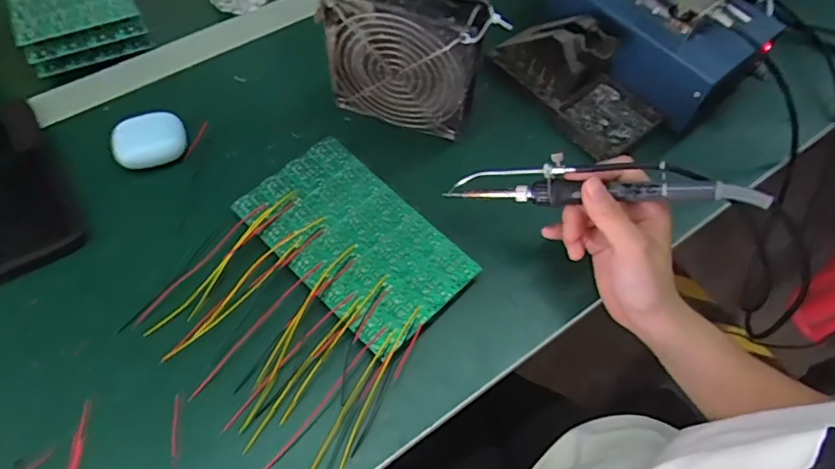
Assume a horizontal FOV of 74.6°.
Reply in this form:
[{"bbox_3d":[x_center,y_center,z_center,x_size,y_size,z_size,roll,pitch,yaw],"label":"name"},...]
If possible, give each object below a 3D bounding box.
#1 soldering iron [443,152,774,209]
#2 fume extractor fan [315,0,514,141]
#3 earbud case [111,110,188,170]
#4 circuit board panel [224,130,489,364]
[{"bbox_3d":[0.121,-0.037,0.379,0.210,0.034,0.022,3,57,22],"label":"soldering iron"},{"bbox_3d":[-0.007,-0.143,0.449,0.130,0.121,0.043,16,60,6],"label":"fume extractor fan"},{"bbox_3d":[-0.221,-0.079,0.452,0.055,0.021,0.037,-19,63,-14],"label":"earbud case"},{"bbox_3d":[-0.049,0.002,0.420,0.170,0.004,0.101,42,68,18],"label":"circuit board panel"}]

